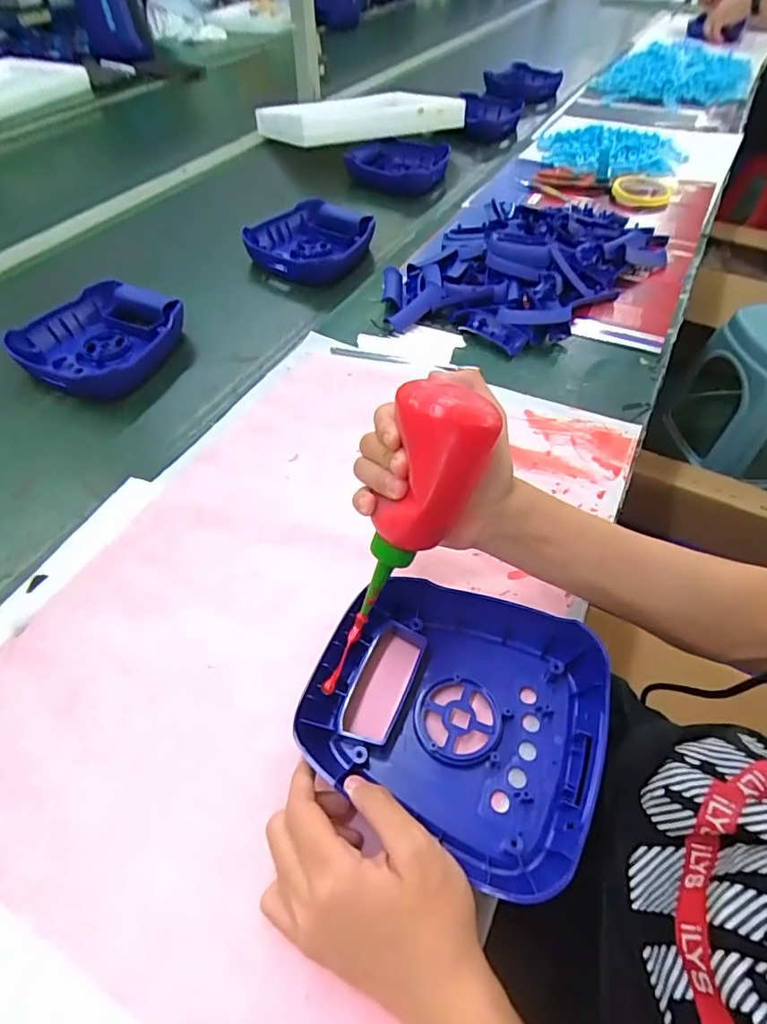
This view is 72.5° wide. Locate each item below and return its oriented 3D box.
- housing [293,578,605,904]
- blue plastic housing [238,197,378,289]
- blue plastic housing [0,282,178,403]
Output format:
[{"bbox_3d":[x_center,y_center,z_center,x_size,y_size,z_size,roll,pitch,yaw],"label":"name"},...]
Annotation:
[{"bbox_3d":[0.046,0.127,0.339,0.179,0.040,0.158,16,53,15],"label":"housing"},{"bbox_3d":[-0.108,-0.392,0.763,0.178,0.048,0.156,22,54,16],"label":"blue plastic housing"},{"bbox_3d":[-0.338,-0.208,0.635,0.193,0.043,0.171,25,56,21],"label":"blue plastic housing"}]

